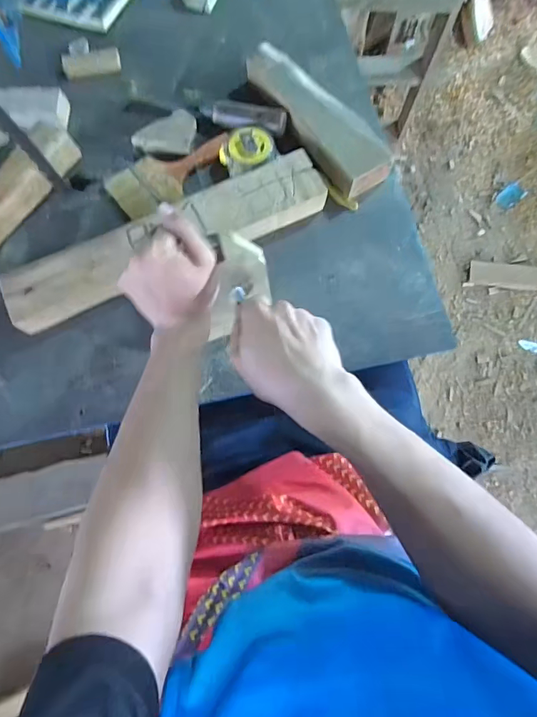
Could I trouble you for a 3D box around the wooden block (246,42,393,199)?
[{"bbox_3d":[0.060,-0.320,0.561,0.070,0.033,0.244,-37,77,-9],"label":"wooden block"}]

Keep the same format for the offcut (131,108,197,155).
[{"bbox_3d":[-0.138,-0.302,0.568,0.081,0.013,0.064,6,74,2],"label":"offcut"}]

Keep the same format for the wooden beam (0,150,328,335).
[{"bbox_3d":[-0.116,-0.140,0.514,0.391,0.033,0.075,-27,76,-7],"label":"wooden beam"}]

